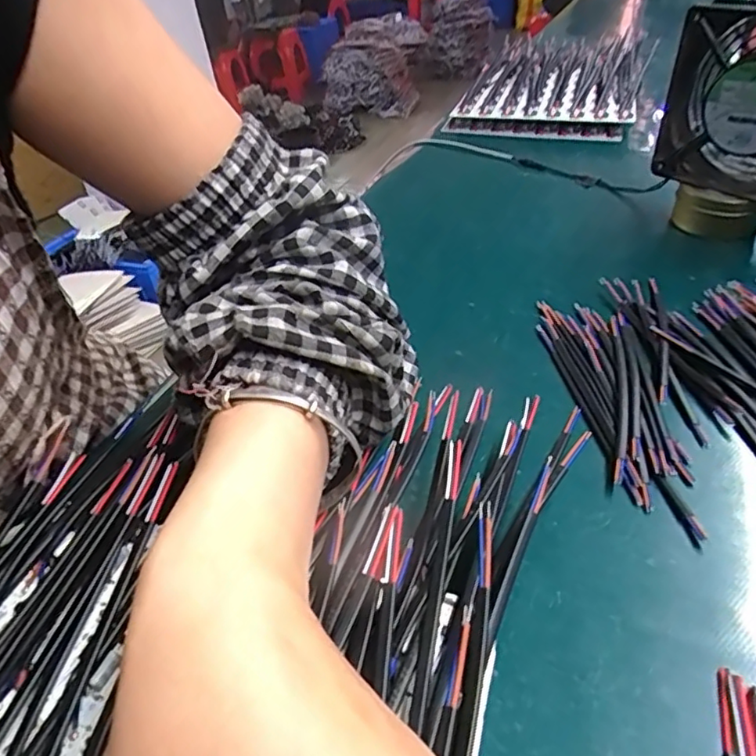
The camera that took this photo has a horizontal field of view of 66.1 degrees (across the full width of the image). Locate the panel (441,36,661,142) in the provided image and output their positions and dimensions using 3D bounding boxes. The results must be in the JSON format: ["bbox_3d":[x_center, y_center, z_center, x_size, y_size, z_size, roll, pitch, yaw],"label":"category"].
[{"bbox_3d":[0.242,-0.399,0.776,0.208,0.066,0.328,12,45,23],"label":"panel"}]

